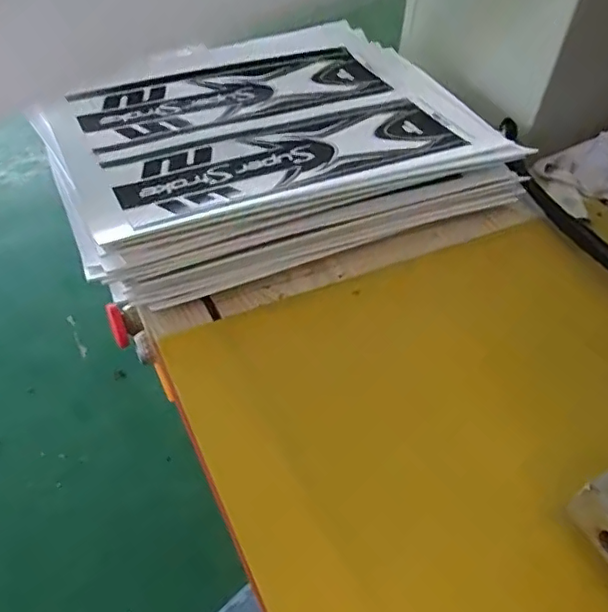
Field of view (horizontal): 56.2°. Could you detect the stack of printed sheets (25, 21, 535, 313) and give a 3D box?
[{"bbox_3d":[-0.023,-0.137,0.474,0.344,0.060,0.242,-18,49,-20],"label":"stack of printed sheets"}]

